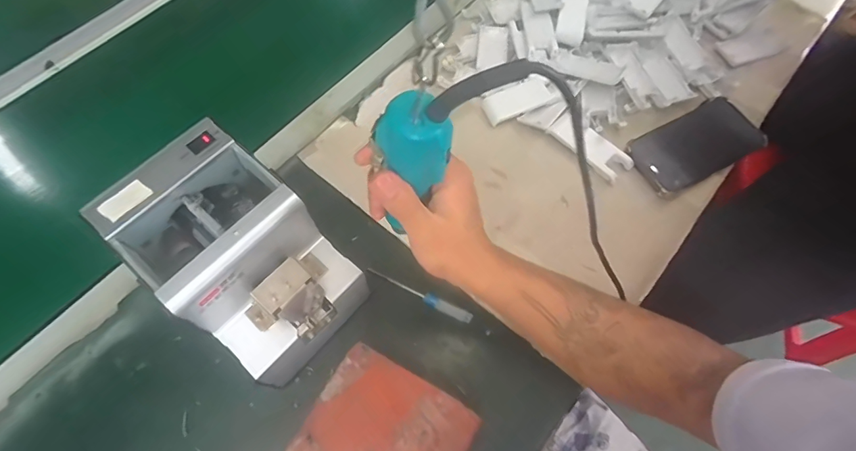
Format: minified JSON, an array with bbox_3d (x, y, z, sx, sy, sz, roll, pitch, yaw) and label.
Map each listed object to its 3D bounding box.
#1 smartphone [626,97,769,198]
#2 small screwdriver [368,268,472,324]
[{"bbox_3d":[0.322,-0.099,0.530,0.166,0.015,0.079,-28,68,-12],"label":"smartphone"},{"bbox_3d":[-0.008,0.072,0.464,0.116,0.006,0.012,24,67,12],"label":"small screwdriver"}]

